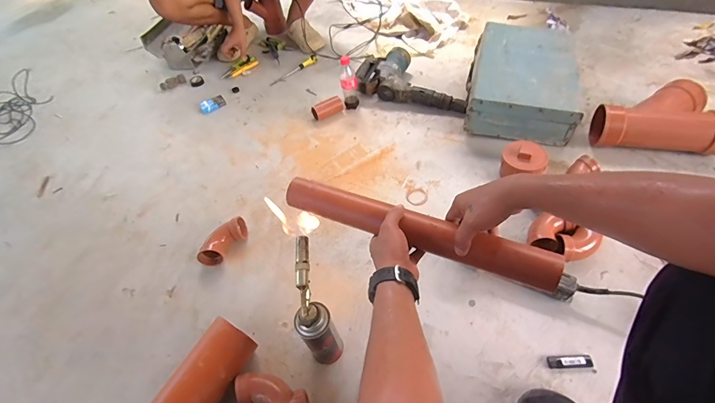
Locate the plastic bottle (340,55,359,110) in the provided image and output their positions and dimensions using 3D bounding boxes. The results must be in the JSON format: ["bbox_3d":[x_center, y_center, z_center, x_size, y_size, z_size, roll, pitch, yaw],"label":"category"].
[{"bbox_3d":[-0.028,-0.409,1.234,0.057,0.180,0.047,-8,50,3],"label":"plastic bottle"}]

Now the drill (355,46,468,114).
[{"bbox_3d":[0.202,-0.446,1.289,0.413,0.091,0.222,15,55,18],"label":"drill"}]

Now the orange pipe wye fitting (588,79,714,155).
[{"bbox_3d":[0.828,-0.230,0.972,0.304,0.118,0.194,16,55,21],"label":"orange pipe wye fitting"}]

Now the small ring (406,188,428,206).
[{"bbox_3d":[0.168,-0.015,0.999,0.063,0.008,0.067,-3,51,3],"label":"small ring"}]

